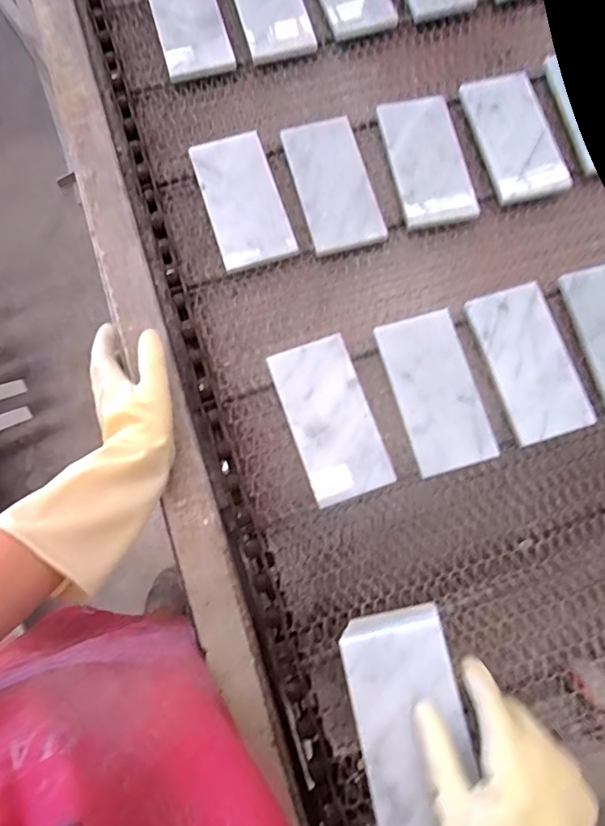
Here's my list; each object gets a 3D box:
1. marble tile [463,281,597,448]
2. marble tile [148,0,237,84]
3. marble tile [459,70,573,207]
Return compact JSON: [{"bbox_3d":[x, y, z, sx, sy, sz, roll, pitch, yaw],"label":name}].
[{"bbox_3d":[0.230,-0.052,0.508,0.082,0.008,0.156,-17,80,-5],"label":"marble tile"},{"bbox_3d":[-0.142,-0.487,0.620,0.080,0.013,0.174,-15,77,-4],"label":"marble tile"},{"bbox_3d":[0.244,-0.319,0.575,0.088,0.013,0.161,-15,76,0],"label":"marble tile"}]

